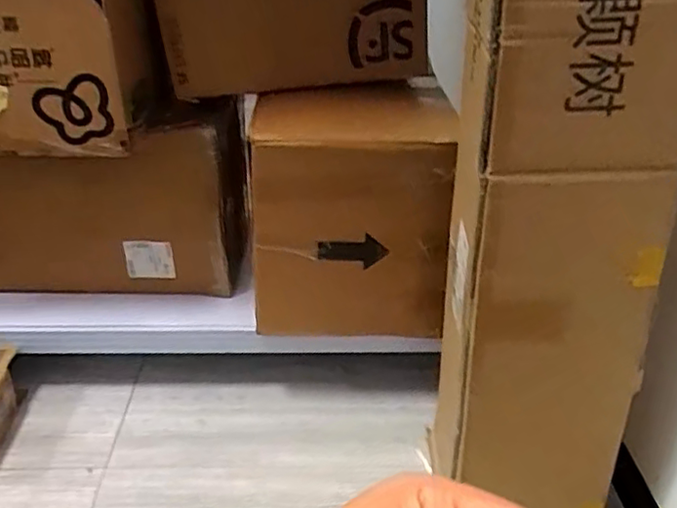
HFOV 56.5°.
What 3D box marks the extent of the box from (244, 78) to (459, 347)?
[{"bbox_3d":[0.021,-0.065,1.014,0.287,0.340,0.216,4,33,0],"label":"box"}]

